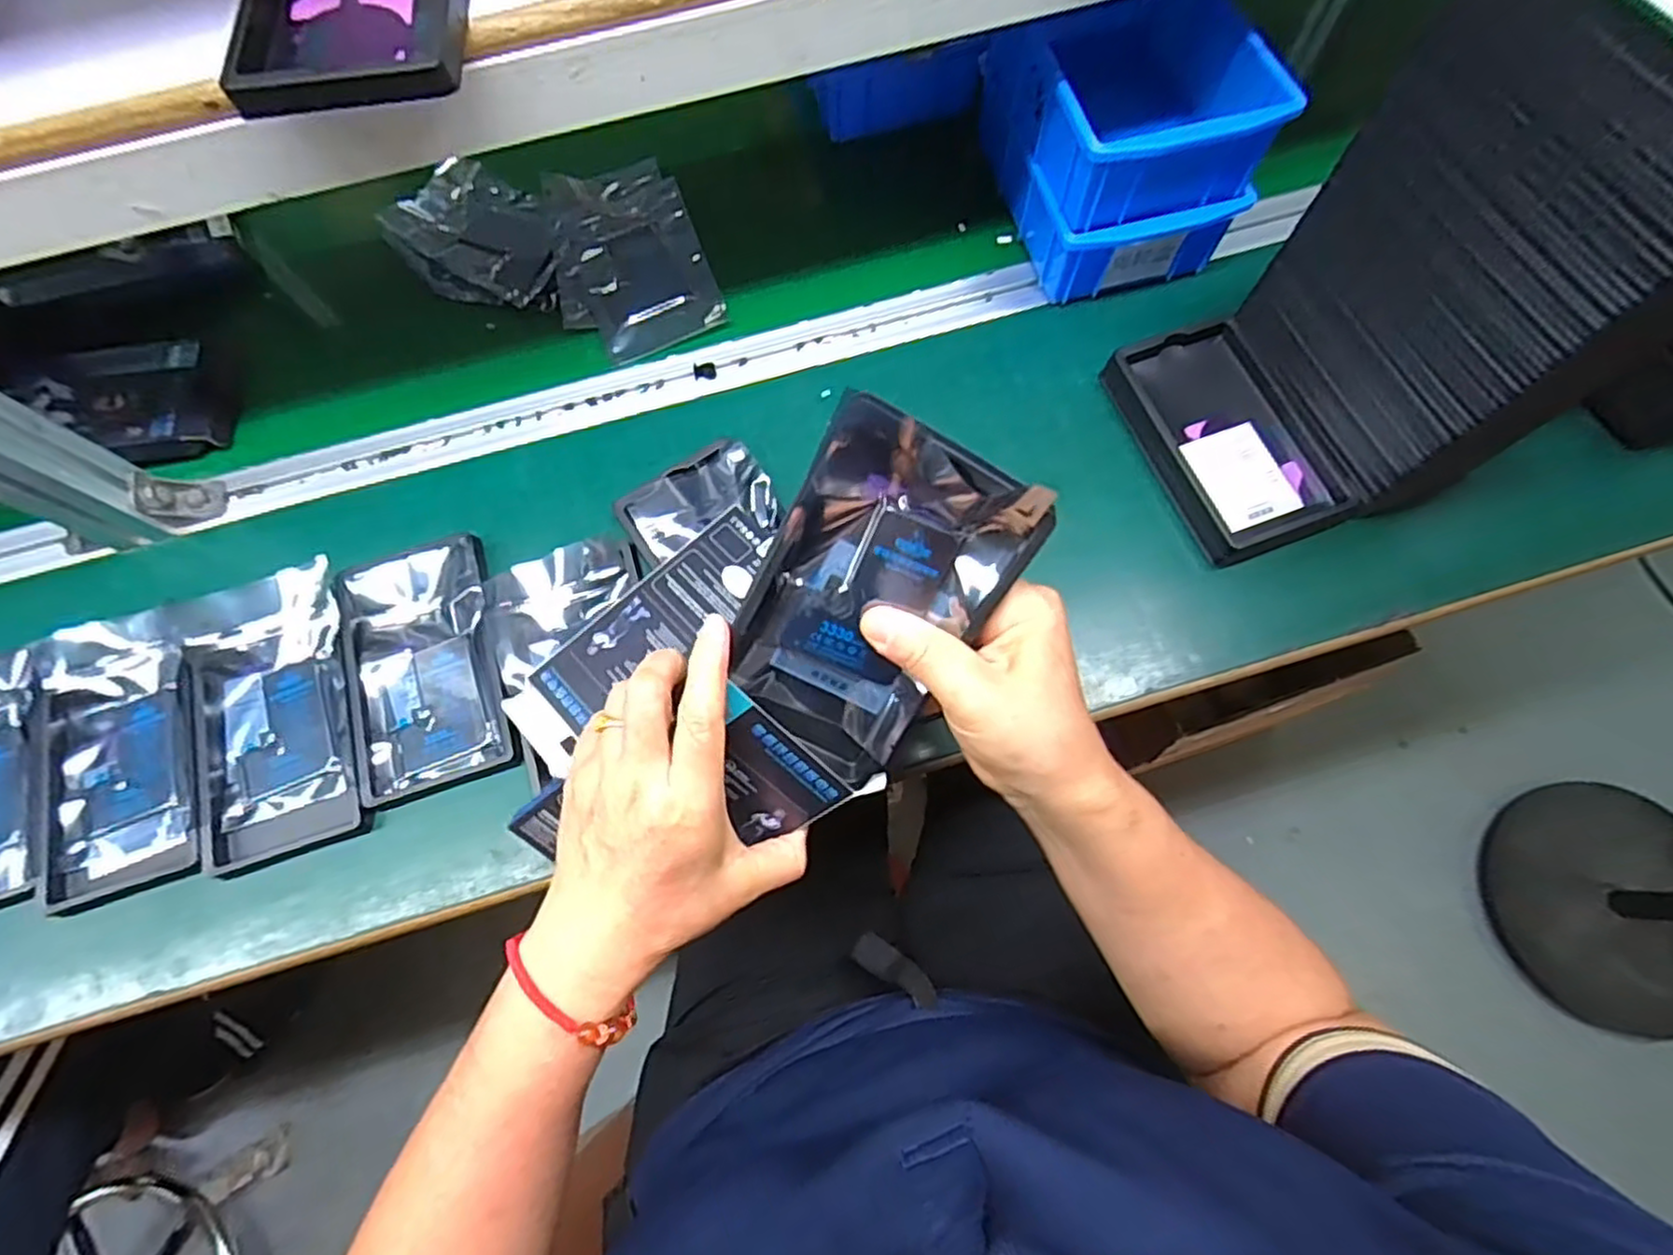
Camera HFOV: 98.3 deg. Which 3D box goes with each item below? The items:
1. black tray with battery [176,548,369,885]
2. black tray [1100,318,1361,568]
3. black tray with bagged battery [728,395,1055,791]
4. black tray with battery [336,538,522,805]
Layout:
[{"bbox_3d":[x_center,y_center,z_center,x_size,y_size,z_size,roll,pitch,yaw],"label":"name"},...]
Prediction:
[{"bbox_3d":[-0.349,0.053,0.442,0.095,0.025,0.172,-19,71,-4],"label":"black tray with battery"},{"bbox_3d":[0.257,-0.128,0.479,0.094,0.024,0.160,-22,71,-5],"label":"black tray"},{"bbox_3d":[0.011,-0.008,0.311,0.092,0.157,0.016,26,28,-8],"label":"black tray with bagged battery"},{"bbox_3d":[-0.261,0.020,0.458,0.096,0.012,0.162,-19,71,-4],"label":"black tray with battery"}]

